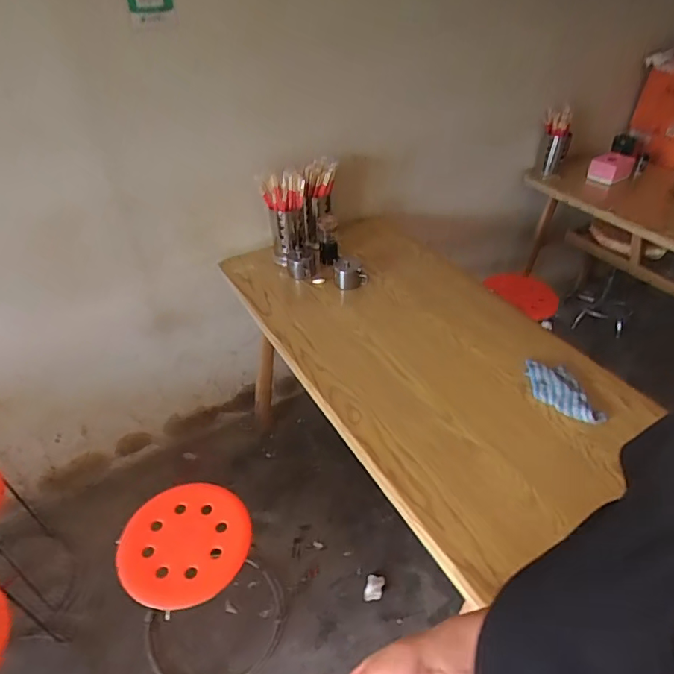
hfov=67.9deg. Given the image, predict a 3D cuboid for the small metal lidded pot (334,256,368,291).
[{"bbox_3d":[0.037,-0.175,1.386,0.090,0.064,0.076,1,38,3],"label":"small metal lidded pot"}]

